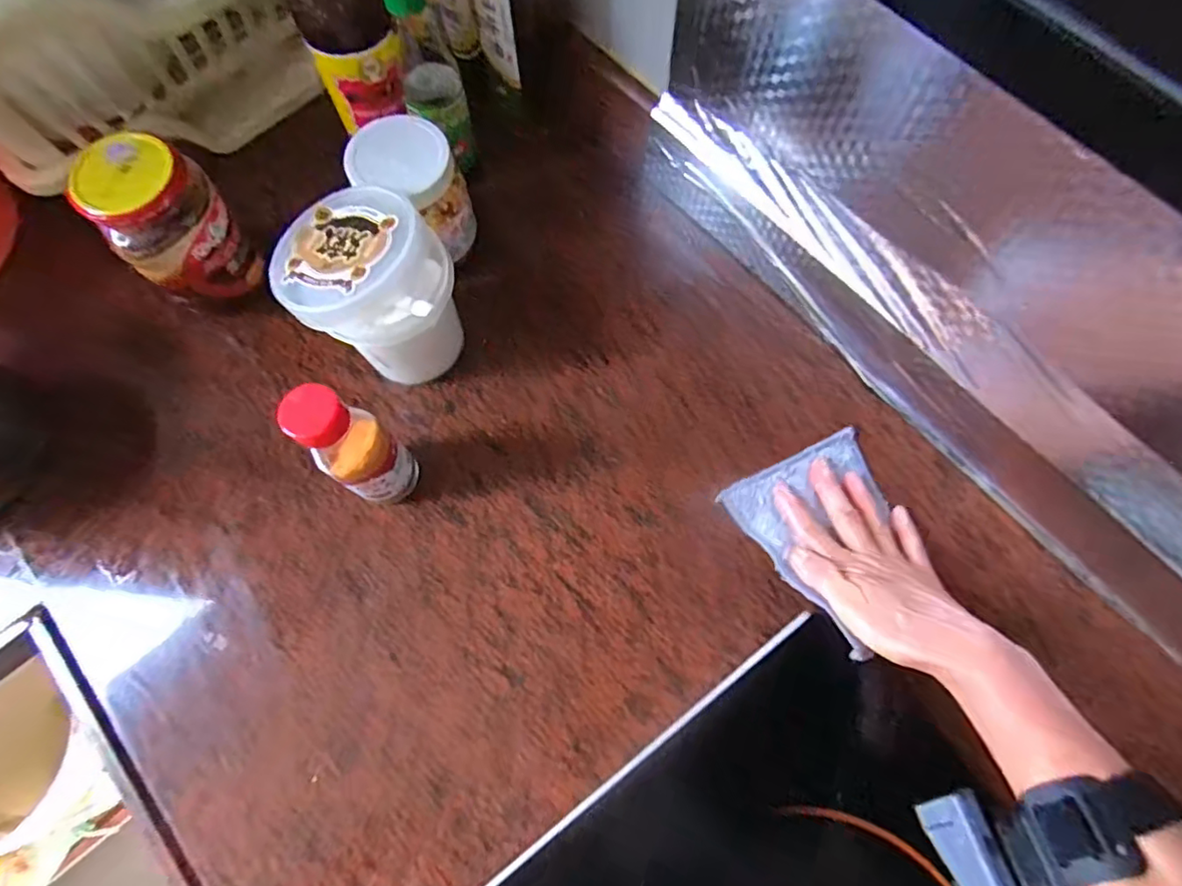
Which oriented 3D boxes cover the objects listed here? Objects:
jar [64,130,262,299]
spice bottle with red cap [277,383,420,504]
[{"bbox_3d":[-0.295,-0.156,0.413,0.072,0.097,0.066,0,72,1],"label":"jar"},{"bbox_3d":[-0.147,0.006,0.374,0.034,0.140,0.043,40,77,12],"label":"spice bottle with red cap"}]

